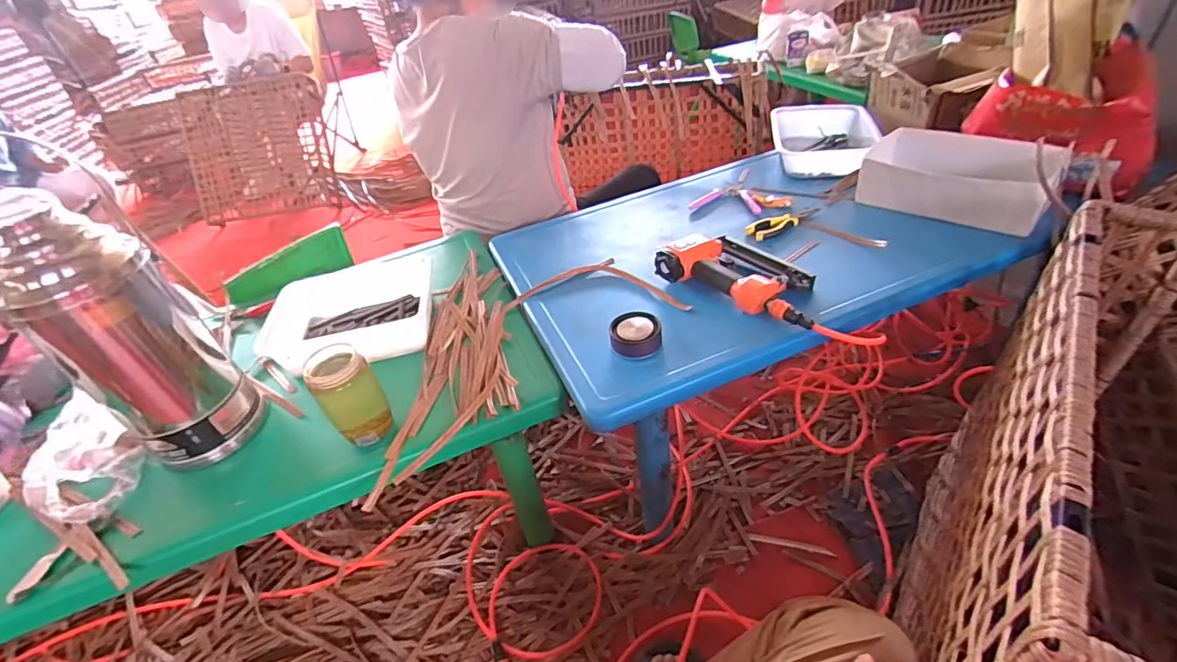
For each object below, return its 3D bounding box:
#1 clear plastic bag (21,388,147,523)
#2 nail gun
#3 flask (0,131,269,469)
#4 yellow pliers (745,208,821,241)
[{"bbox_3d":[-0.691,0.172,0.719,0.157,0.089,0.126,15,44,29],"label":"clear plastic bag"},{"bbox_3d":[0.257,-0.092,0.862,0.273,0.064,0.137,27,51,37],"label":"nail gun"},{"bbox_3d":[-0.583,-0.020,0.662,0.142,0.417,0.132,-4,38,3],"label":"flask"},{"bbox_3d":[0.388,-0.216,1.035,0.184,0.020,0.050,-26,41,-18],"label":"yellow pliers"}]

